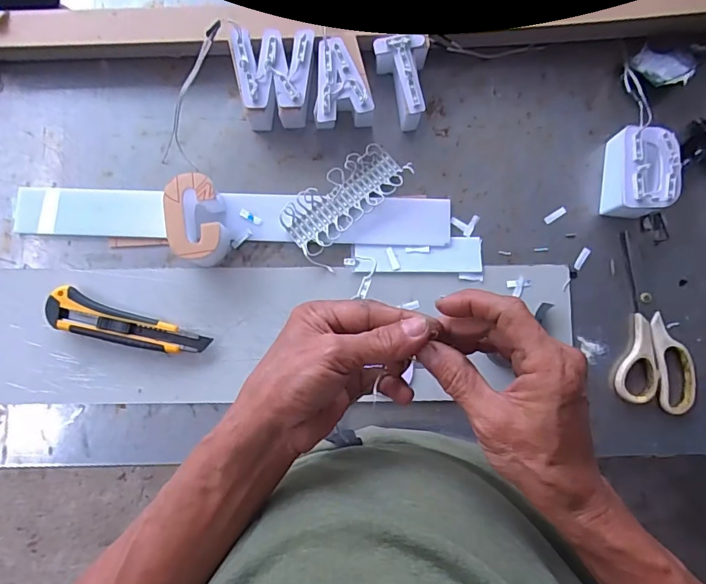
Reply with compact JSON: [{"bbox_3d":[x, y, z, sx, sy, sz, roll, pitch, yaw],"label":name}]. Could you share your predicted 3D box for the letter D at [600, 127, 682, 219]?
[{"bbox_3d":[0.295,-0.122,0.487,0.054,0.046,0.082,5,84,0],"label":"letter D"}]

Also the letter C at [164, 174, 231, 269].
[{"bbox_3d":[-0.155,-0.072,0.479,0.049,0.048,0.082,-9,84,-1],"label":"letter C"}]

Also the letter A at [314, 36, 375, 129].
[{"bbox_3d":[-0.015,-0.212,0.497,0.058,0.050,0.080,-10,84,-1],"label":"letter A"}]

